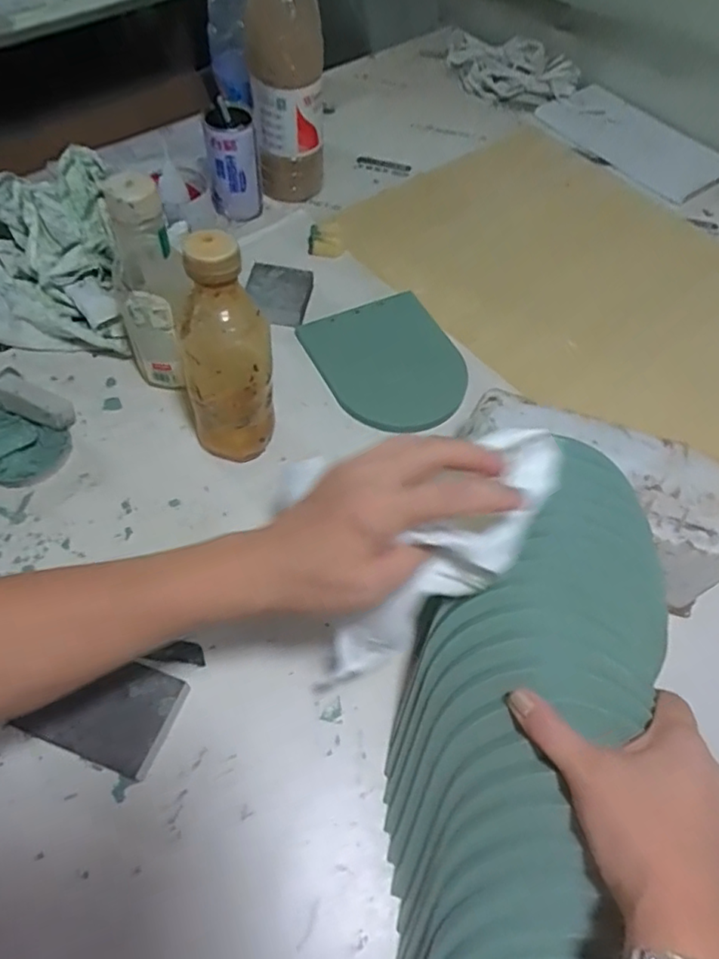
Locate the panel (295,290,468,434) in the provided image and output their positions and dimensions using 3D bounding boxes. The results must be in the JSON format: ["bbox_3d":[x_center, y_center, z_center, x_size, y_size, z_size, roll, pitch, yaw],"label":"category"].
[{"bbox_3d":[0.032,-0.126,0.646,0.138,0.018,0.168,-24,63,-18],"label":"panel"}]

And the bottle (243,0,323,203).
[{"bbox_3d":[-0.087,-0.485,0.717,0.094,0.287,0.091,-3,59,-6],"label":"bottle"}]

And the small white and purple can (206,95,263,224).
[{"bbox_3d":[-0.157,-0.395,0.752,0.059,0.142,0.054,-8,59,-9],"label":"small white and purple can"}]

